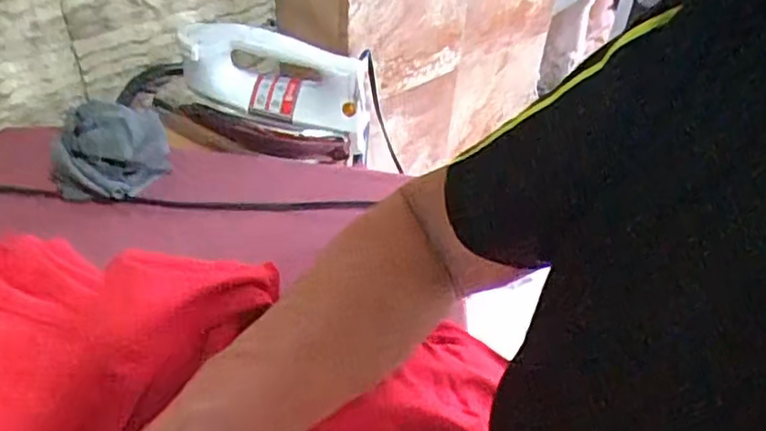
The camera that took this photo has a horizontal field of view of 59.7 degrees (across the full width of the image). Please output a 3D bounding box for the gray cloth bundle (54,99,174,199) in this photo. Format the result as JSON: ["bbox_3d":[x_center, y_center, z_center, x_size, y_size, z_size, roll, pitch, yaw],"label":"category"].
[{"bbox_3d":[-0.247,-0.061,0.604,0.100,0.058,0.084,-15,45,-19],"label":"gray cloth bundle"}]

